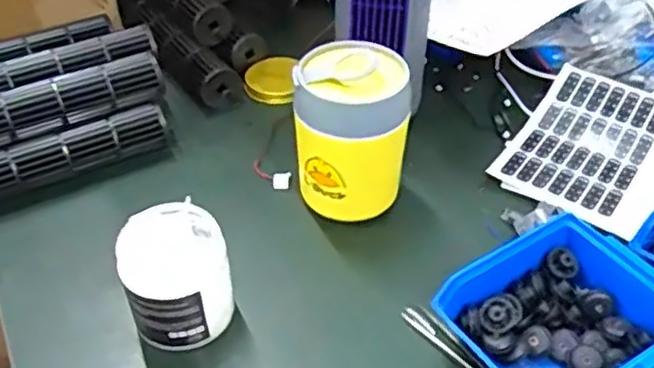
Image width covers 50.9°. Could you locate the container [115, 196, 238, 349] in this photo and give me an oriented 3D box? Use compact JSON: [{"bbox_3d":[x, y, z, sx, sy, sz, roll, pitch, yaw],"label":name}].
[{"bbox_3d":[-0.106,0.070,0.495,0.073,0.082,0.071,-9,42,-5],"label":"container"}]

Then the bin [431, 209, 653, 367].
[{"bbox_3d":[0.165,0.092,0.468,0.144,0.059,0.117,-26,46,-22],"label":"bin"}]

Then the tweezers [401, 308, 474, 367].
[{"bbox_3d":[0.100,0.131,0.481,0.013,0.007,0.131,-29,50,-27],"label":"tweezers"}]

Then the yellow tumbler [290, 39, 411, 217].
[{"bbox_3d":[0.023,-0.041,0.573,0.088,0.131,0.082,0,43,0],"label":"yellow tumbler"}]

